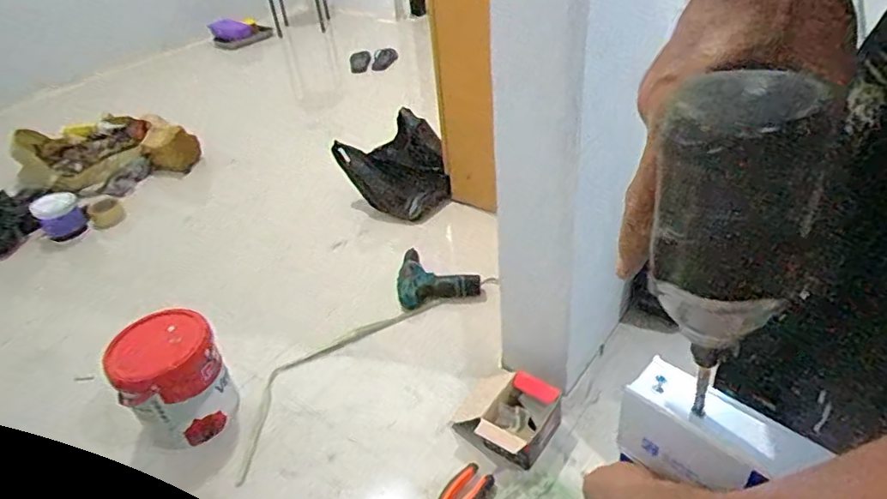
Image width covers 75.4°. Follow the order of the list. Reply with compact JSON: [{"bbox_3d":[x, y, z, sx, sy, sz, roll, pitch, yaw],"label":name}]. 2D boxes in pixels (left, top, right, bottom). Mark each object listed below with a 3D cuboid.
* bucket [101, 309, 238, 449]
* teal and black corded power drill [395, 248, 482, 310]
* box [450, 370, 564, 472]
[{"bbox_3d":[-0.487,0.237,1.045,0.165,0.197,0.173,26,47,37],"label":"bucket"},{"bbox_3d":[-0.014,0.059,1.322,0.186,0.061,0.155,-8,36,-2],"label":"teal and black corded power drill"},{"bbox_3d":[0.104,0.285,1.008,0.166,0.073,0.151,20,44,32],"label":"box"}]

